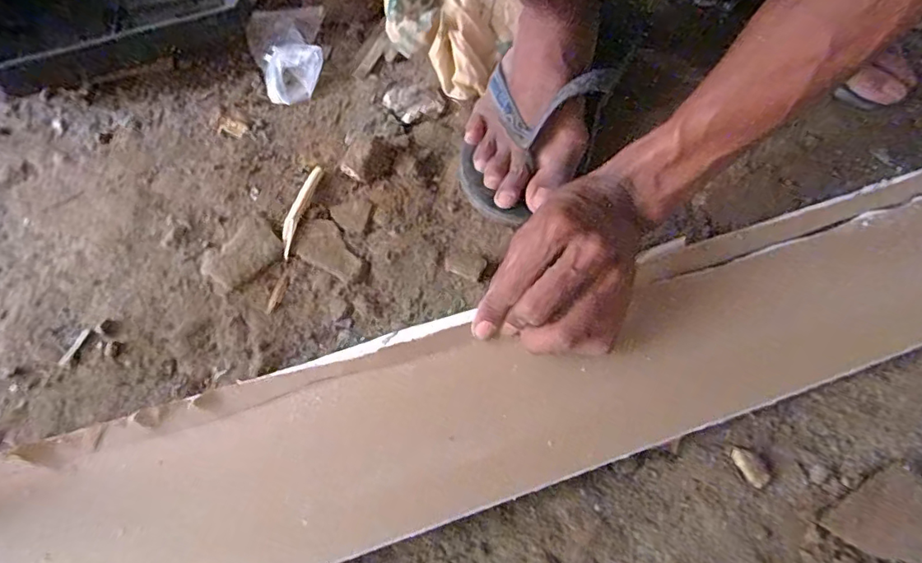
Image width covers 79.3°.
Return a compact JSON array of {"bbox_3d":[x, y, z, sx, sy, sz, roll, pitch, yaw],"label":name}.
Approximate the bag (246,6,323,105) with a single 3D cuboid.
[{"bbox_3d":[-0.169,-0.222,0.538,0.069,0.034,0.114,-7,55,-9],"label":"bag"}]

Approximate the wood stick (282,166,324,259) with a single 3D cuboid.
[{"bbox_3d":[-0.129,-0.059,0.443,0.012,0.006,0.093,10,55,3],"label":"wood stick"}]

